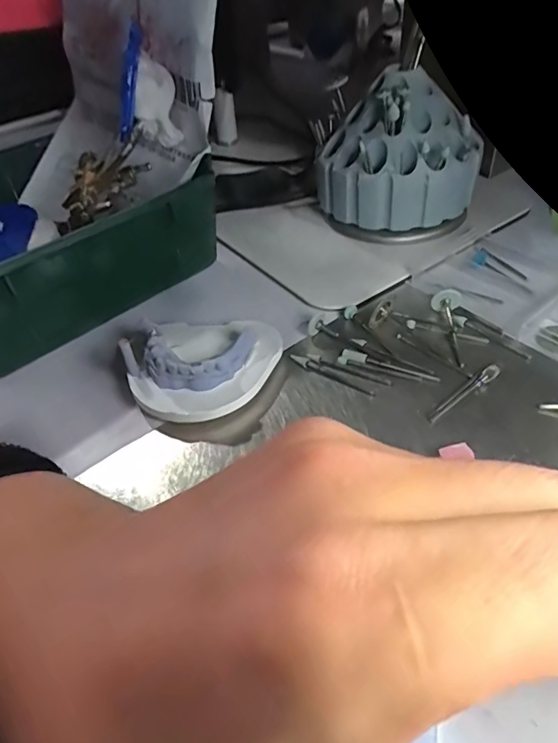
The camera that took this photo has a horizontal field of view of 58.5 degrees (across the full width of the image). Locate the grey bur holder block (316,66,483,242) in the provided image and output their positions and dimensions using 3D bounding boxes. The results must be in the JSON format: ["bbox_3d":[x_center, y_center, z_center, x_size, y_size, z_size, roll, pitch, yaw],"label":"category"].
[{"bbox_3d":[0.076,-0.133,0.318,0.077,0.089,0.069,-27,48,-20],"label":"grey bur holder block"}]

